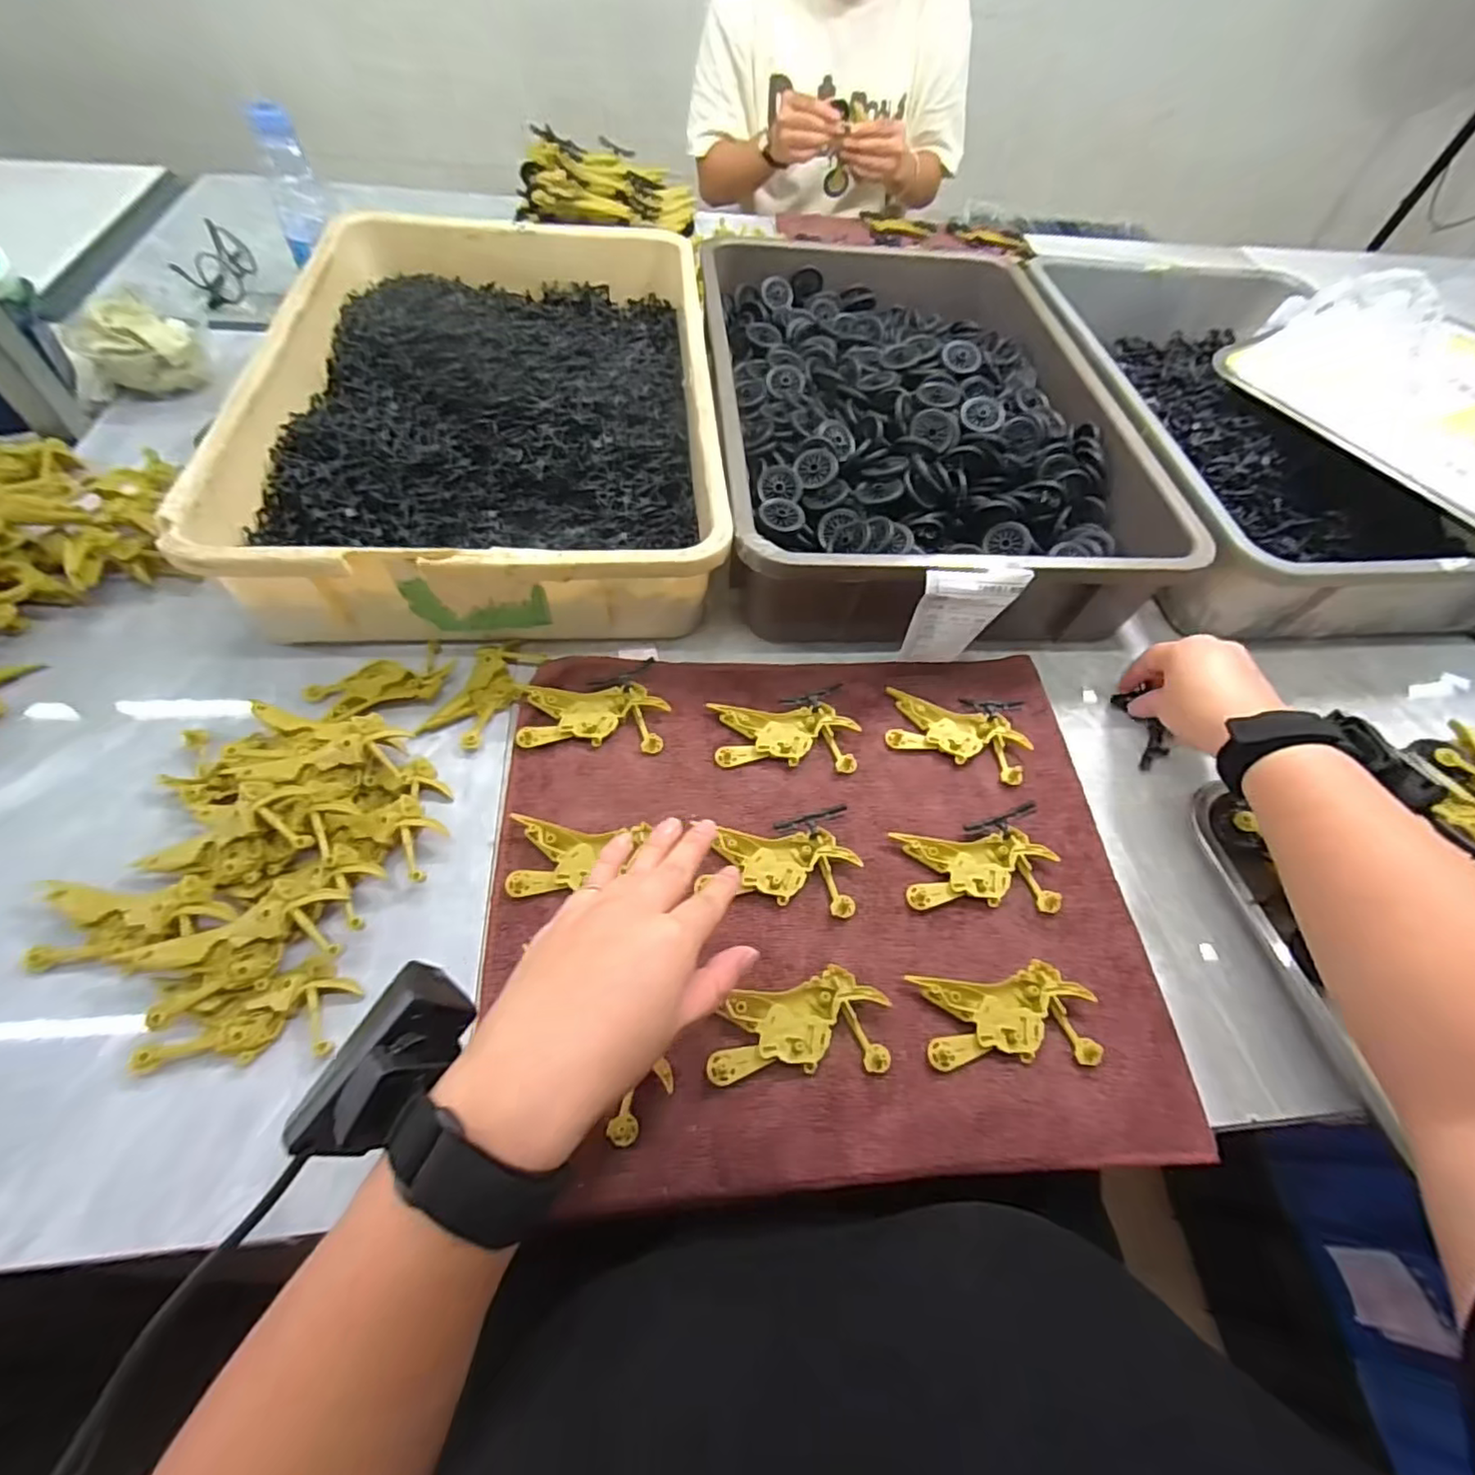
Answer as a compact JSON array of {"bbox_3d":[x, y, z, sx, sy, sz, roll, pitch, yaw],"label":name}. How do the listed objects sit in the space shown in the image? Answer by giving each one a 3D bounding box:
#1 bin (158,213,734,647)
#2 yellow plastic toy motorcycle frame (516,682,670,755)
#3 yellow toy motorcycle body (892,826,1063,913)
[{"bbox_3d":[-0.206,-0.312,0.552,0.351,0.101,0.516,-3,58,-7],"label":"bin"},{"bbox_3d":[-0.101,-0.015,0.443,0.097,0.011,0.051,3,58,-4],"label":"yellow plastic toy motorcycle frame"},{"bbox_3d":[0.156,0.086,0.407,0.098,0.007,0.049,3,58,-4],"label":"yellow toy motorcycle body"}]

